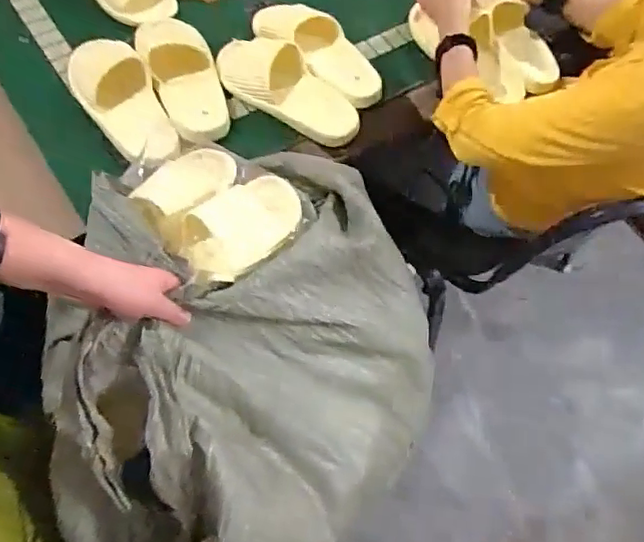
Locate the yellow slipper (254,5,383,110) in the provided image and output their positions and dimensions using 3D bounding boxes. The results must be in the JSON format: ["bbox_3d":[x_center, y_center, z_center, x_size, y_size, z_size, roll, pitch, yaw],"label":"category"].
[{"bbox_3d":[-0.008,-0.351,0.948,0.101,0.064,0.245,-39,72,-20],"label":"yellow slipper"}]

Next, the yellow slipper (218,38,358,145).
[{"bbox_3d":[-0.059,-0.274,0.918,0.250,0.066,0.095,36,67,14],"label":"yellow slipper"}]

